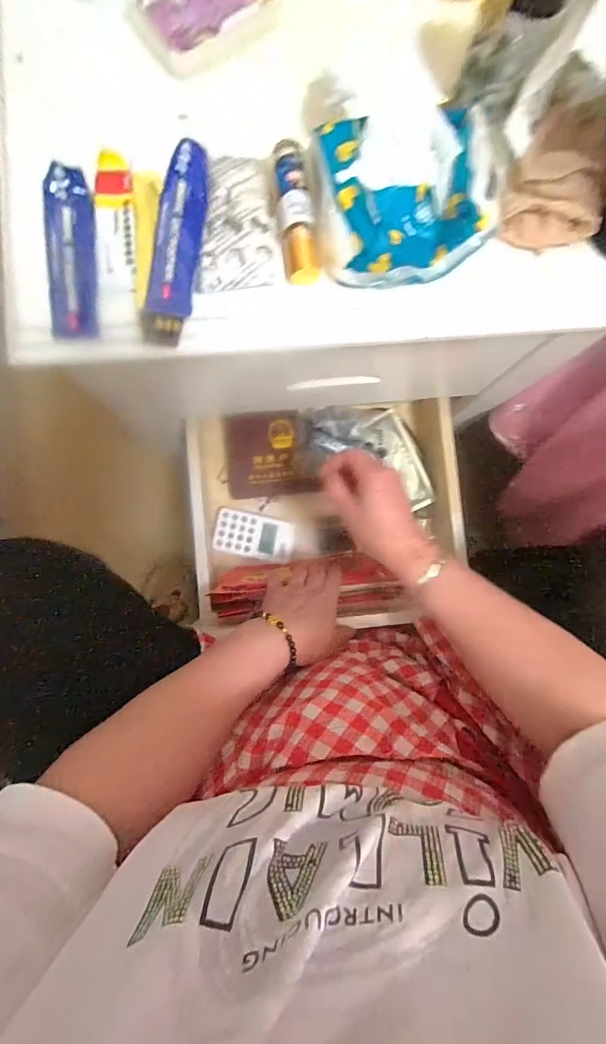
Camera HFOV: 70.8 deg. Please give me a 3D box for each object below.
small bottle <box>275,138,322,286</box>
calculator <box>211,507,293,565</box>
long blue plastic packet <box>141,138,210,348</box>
[{"bbox_3d":[-0.005,-0.195,0.268,0.021,0.015,0.087,-8,86,-4],"label":"small bottle"},{"bbox_3d":[-0.067,0.019,0.580,0.105,0.015,0.058,12,85,-2],"label":"calculator"},{"bbox_3d":[-0.075,-0.170,0.258,0.026,0.020,0.113,11,85,-3],"label":"long blue plastic packet"}]

